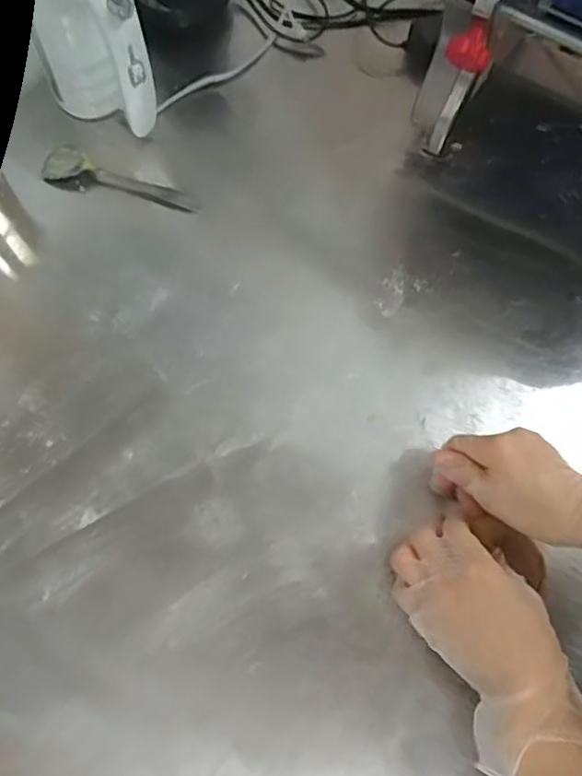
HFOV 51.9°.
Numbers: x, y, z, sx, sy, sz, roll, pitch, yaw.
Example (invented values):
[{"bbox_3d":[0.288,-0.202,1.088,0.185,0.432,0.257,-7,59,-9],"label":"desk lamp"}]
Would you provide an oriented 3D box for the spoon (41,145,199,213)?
[{"bbox_3d":[-0.170,-0.200,0.588,0.155,0.014,0.036,20,70,5],"label":"spoon"}]

